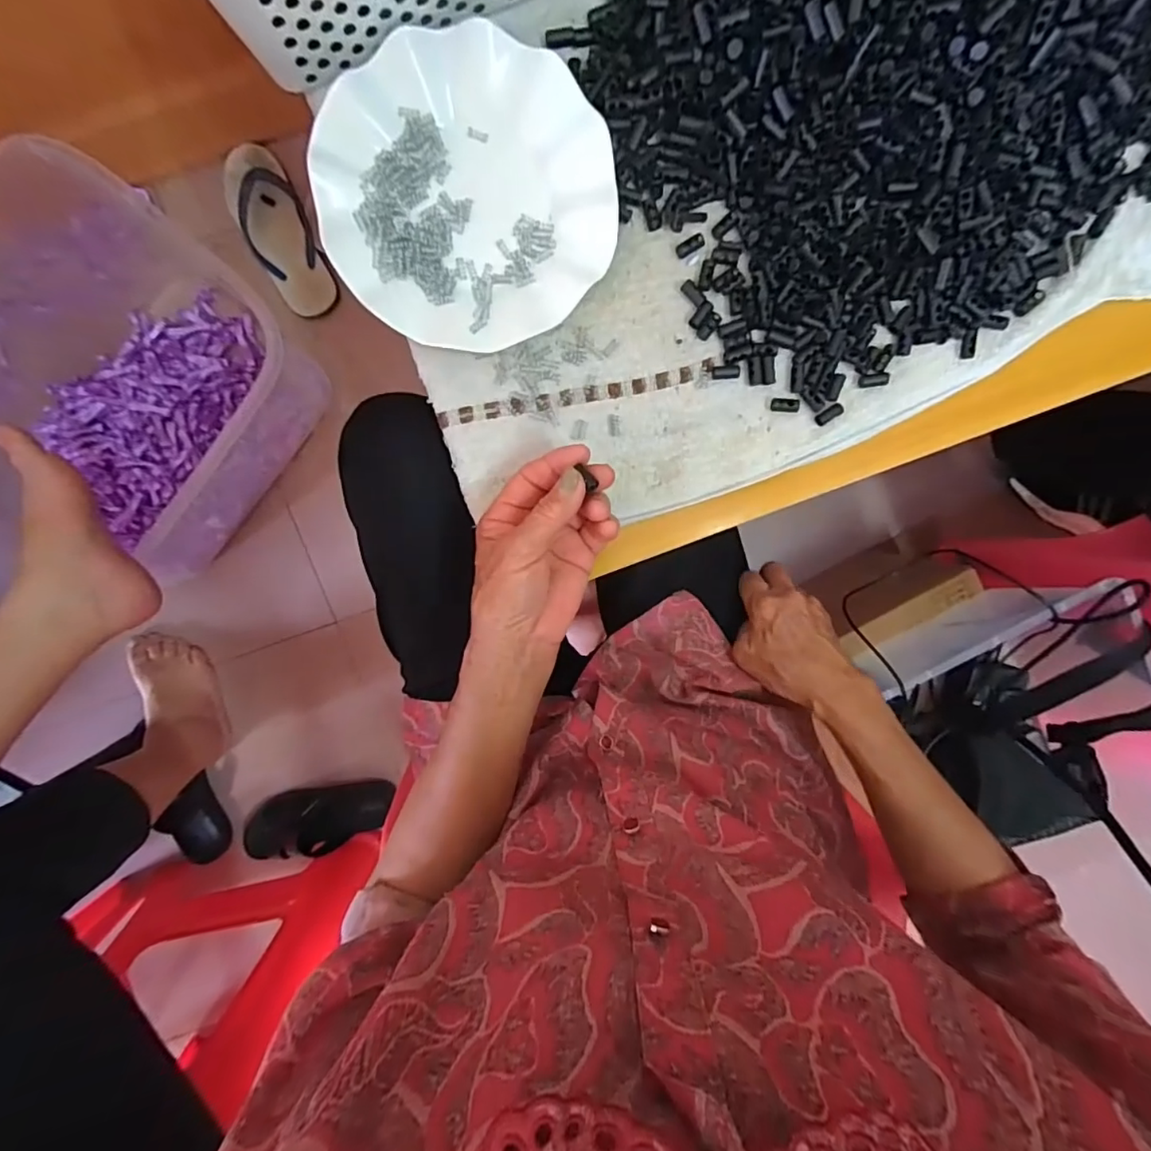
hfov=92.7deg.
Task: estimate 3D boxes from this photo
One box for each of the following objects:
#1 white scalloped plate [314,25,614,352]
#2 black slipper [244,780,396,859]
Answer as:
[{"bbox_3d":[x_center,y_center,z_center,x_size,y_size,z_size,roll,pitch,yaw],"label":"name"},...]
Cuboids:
[{"bbox_3d":[-0.069,-0.243,0.356,0.177,0.023,0.180,0,97,-3],"label":"white scalloped plate"},{"bbox_3d":[-0.422,0.402,0.906,0.228,0.050,0.107,-10,98,-14],"label":"black slipper"}]

